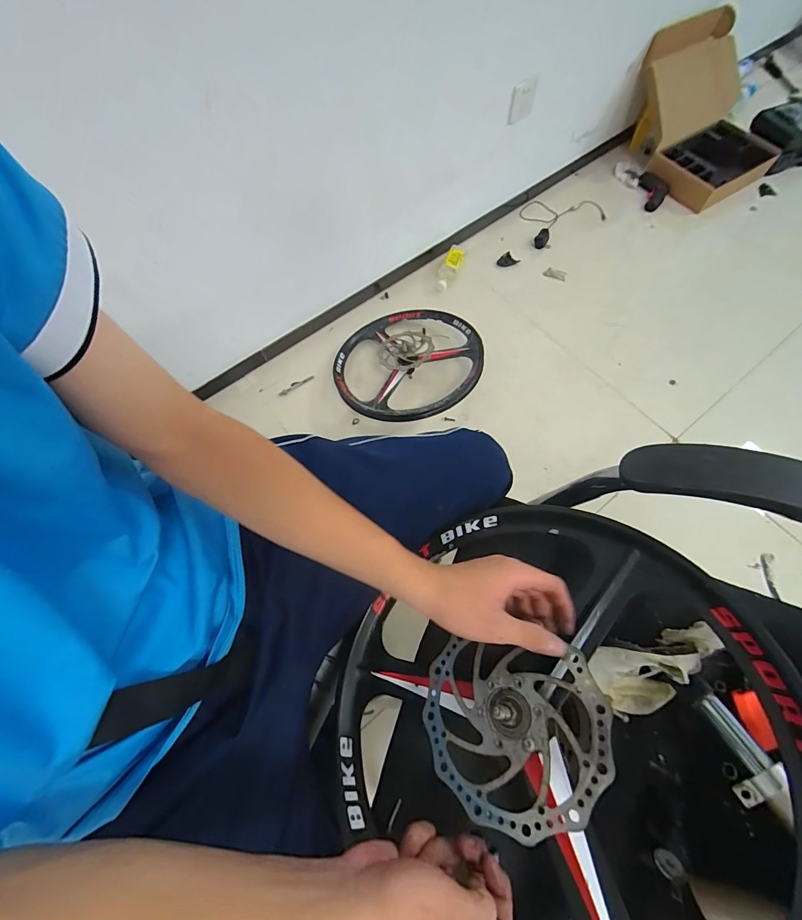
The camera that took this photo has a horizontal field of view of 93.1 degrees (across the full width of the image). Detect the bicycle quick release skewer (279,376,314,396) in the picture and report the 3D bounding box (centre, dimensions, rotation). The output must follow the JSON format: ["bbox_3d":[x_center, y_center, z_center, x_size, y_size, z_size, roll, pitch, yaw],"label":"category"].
[{"bbox_3d":[-0.307,-0.219,1.110,0.112,0.006,0.022,-33,72,-13],"label":"bicycle quick release skewer"}]

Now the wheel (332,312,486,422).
[{"bbox_3d":[0.016,-0.273,1.051,0.388,0.104,0.411,-1,68,2],"label":"wheel"}]

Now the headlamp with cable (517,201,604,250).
[{"bbox_3d":[0.562,-0.879,1.370,0.326,0.047,0.217,-28,70,-9],"label":"headlamp with cable"}]

